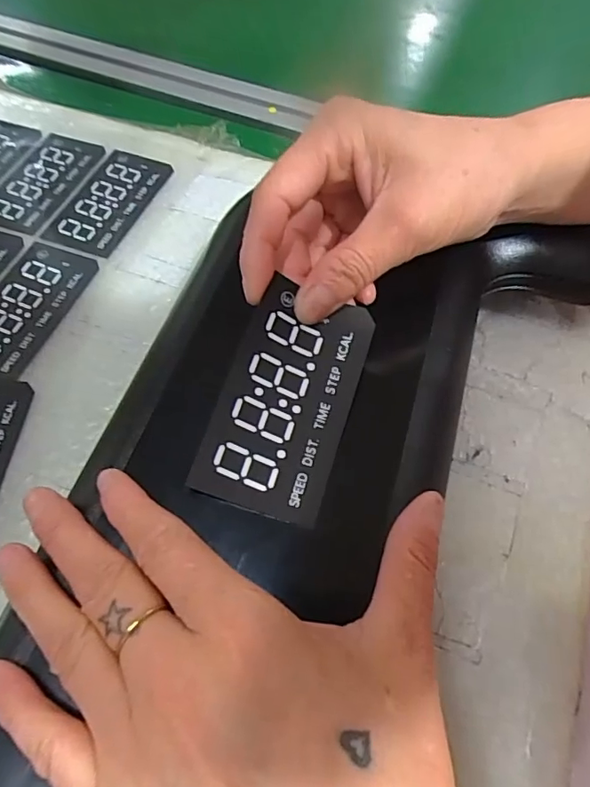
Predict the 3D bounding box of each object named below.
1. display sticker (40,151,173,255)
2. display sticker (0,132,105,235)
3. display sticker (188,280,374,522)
[{"bbox_3d":[-0.123,-0.127,0.346,0.053,0.004,0.090,18,61,10],"label":"display sticker"},{"bbox_3d":[-0.168,-0.143,0.354,0.048,0.004,0.090,18,61,10],"label":"display sticker"},{"bbox_3d":[-0.003,0.001,0.208,0.050,0.005,0.088,18,72,-3],"label":"display sticker"}]

